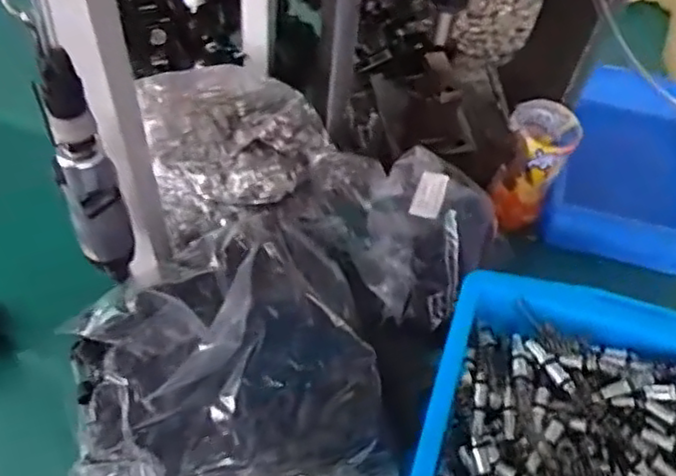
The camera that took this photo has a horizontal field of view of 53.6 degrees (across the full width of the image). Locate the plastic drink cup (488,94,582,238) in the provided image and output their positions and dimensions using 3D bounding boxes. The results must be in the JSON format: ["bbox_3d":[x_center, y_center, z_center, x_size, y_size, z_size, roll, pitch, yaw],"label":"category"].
[{"bbox_3d":[0.203,-0.076,0.723,0.066,0.137,0.065,26,57,14],"label":"plastic drink cup"}]

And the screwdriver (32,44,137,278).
[{"bbox_3d":[-0.175,-0.029,0.475,0.043,0.248,0.047,-24,60,-19],"label":"screwdriver"}]

